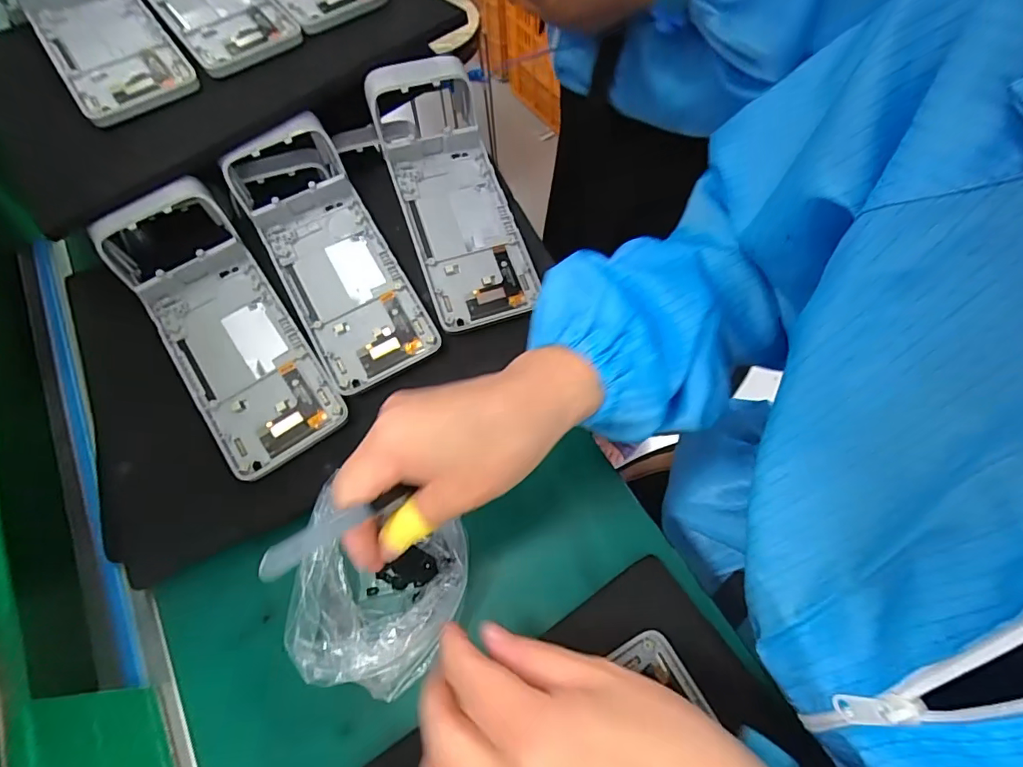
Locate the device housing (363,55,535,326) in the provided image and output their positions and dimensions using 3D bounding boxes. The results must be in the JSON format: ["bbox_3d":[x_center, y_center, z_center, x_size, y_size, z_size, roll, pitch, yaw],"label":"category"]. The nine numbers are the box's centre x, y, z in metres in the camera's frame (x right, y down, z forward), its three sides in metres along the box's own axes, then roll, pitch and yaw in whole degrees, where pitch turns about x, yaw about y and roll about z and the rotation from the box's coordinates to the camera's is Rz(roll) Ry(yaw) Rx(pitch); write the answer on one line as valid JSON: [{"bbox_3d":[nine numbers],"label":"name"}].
[{"bbox_3d":[-0.043,-0.150,0.368,0.083,0.053,0.206,-18,68,-6],"label":"device housing"}]

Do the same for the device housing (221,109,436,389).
[{"bbox_3d":[-0.134,-0.102,0.354,0.084,0.047,0.210,-30,70,-11],"label":"device housing"}]

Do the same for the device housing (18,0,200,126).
[{"bbox_3d":[-0.344,-0.305,0.386,0.087,0.045,0.256,-34,64,-14],"label":"device housing"}]

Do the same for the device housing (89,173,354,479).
[{"bbox_3d":[-0.200,-0.042,0.328,0.082,0.049,0.197,-33,70,-12],"label":"device housing"}]

